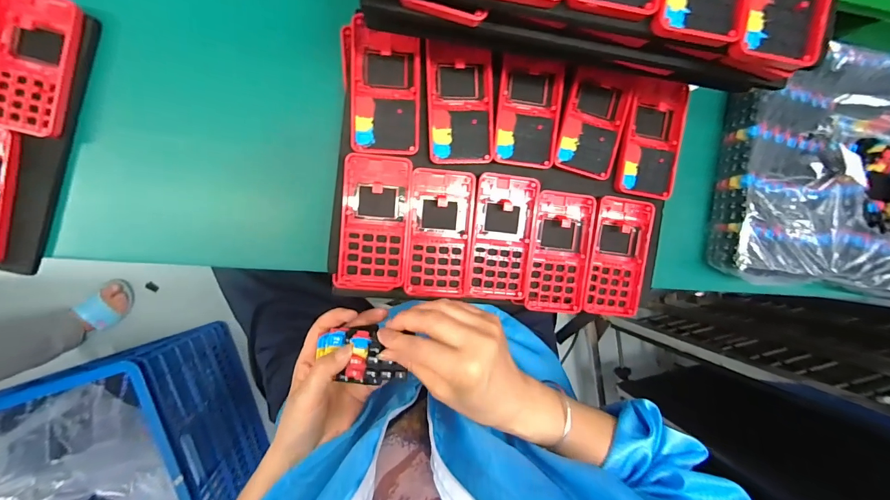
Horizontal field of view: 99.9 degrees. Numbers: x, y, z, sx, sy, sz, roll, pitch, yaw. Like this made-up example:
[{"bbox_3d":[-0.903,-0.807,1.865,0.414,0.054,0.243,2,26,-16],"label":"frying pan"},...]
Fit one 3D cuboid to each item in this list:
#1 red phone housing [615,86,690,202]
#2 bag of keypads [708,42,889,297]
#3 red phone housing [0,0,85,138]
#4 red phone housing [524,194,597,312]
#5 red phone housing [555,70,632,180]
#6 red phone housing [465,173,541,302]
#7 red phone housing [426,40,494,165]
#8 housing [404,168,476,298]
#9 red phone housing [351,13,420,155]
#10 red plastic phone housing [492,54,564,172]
[{"bbox_3d":[0.217,-0.115,0.390,0.066,0.016,0.119,9,91,-9],"label":"red phone housing"},{"bbox_3d":[0.474,-0.089,0.439,0.299,0.048,0.272,5,92,-9],"label":"bag of keypads"},{"bbox_3d":[-0.367,-0.168,0.332,0.065,0.016,0.126,13,91,-9],"label":"red phone housing"},{"bbox_3d":[0.118,0.003,0.382,0.060,0.012,0.122,7,92,-9],"label":"red phone housing"},{"bbox_3d":[0.150,-0.128,0.379,0.063,0.009,0.103,14,91,-9],"label":"red phone housing"},{"bbox_3d":[0.058,-0.012,0.377,0.062,0.018,0.123,5,92,-9],"label":"red phone housing"},{"bbox_3d":[0.015,-0.139,0.358,0.062,0.013,0.109,-3,93,-8],"label":"red phone housing"},{"bbox_3d":[-0.005,-0.015,0.368,0.063,0.020,0.123,4,92,-8],"label":"housing"},{"bbox_3d":[-0.055,-0.150,0.347,0.063,0.011,0.118,0,93,-8],"label":"red phone housing"},{"bbox_3d":[0.083,-0.134,0.366,0.063,0.013,0.100,6,92,-9],"label":"red plastic phone housing"}]

